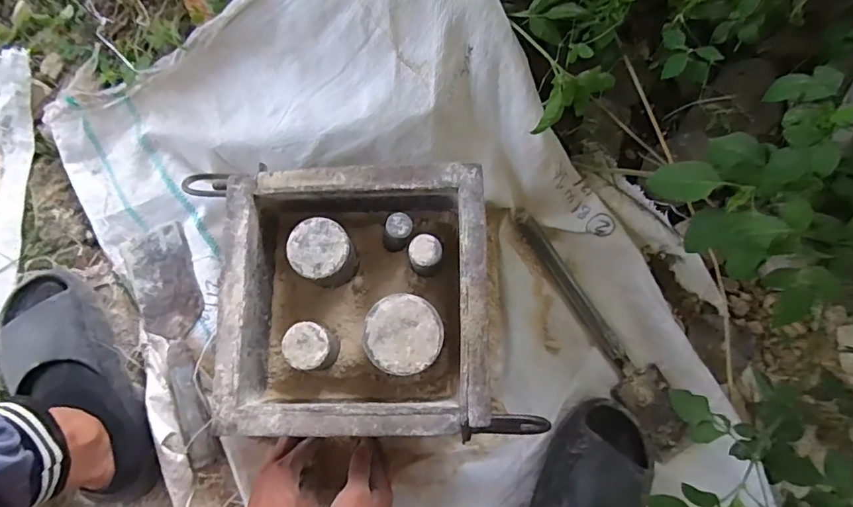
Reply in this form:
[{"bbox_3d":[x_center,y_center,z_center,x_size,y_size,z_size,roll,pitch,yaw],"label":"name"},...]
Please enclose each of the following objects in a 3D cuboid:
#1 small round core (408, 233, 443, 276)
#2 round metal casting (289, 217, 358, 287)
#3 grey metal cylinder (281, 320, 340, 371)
[{"bbox_3d":[0.000,0.002,0.515,0.030,0.065,0.031,1,77,-4],"label":"small round core"},{"bbox_3d":[-0.102,0.001,0.519,0.055,0.070,0.057,1,77,-4],"label":"round metal casting"},{"bbox_3d":[-0.110,0.090,0.504,0.042,0.067,0.042,1,77,-4],"label":"grey metal cylinder"}]

